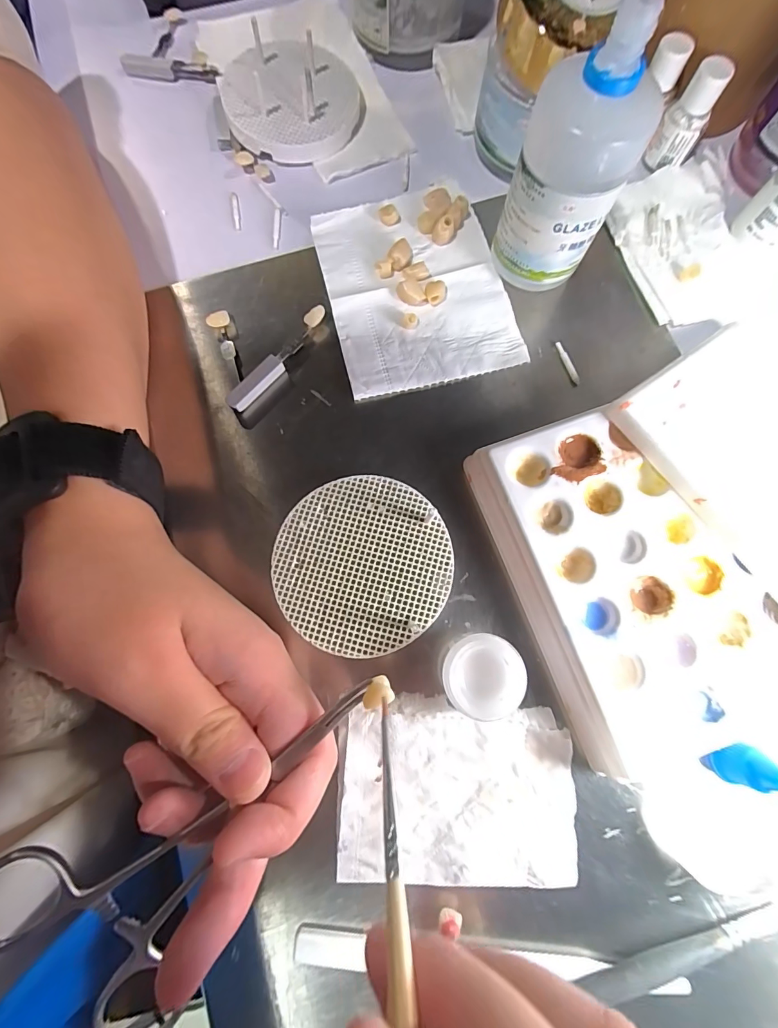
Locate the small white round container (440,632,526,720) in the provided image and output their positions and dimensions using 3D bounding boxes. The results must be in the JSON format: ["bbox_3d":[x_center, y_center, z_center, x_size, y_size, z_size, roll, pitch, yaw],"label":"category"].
[{"bbox_3d":[0.037,0.065,0.161,0.030,0.016,0.031,0,77,1],"label":"small white round container"}]

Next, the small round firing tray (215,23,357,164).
[{"bbox_3d":[-0.057,-0.243,0.229,0.076,0.025,0.075,0,77,1],"label":"small round firing tray"}]

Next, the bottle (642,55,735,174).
[{"bbox_3d":[0.155,-0.206,0.206,0.020,0.041,0.016,-10,77,-1],"label":"bottle"}]

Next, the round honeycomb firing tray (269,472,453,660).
[{"bbox_3d":[-0.011,0.023,0.176,0.076,0.010,0.073,0,77,1],"label":"round honeycomb firing tray"}]

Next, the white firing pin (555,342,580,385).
[{"bbox_3d":[0.091,-0.077,0.202,0.004,0.004,0.024,-21,78,-4],"label":"white firing pin"}]

